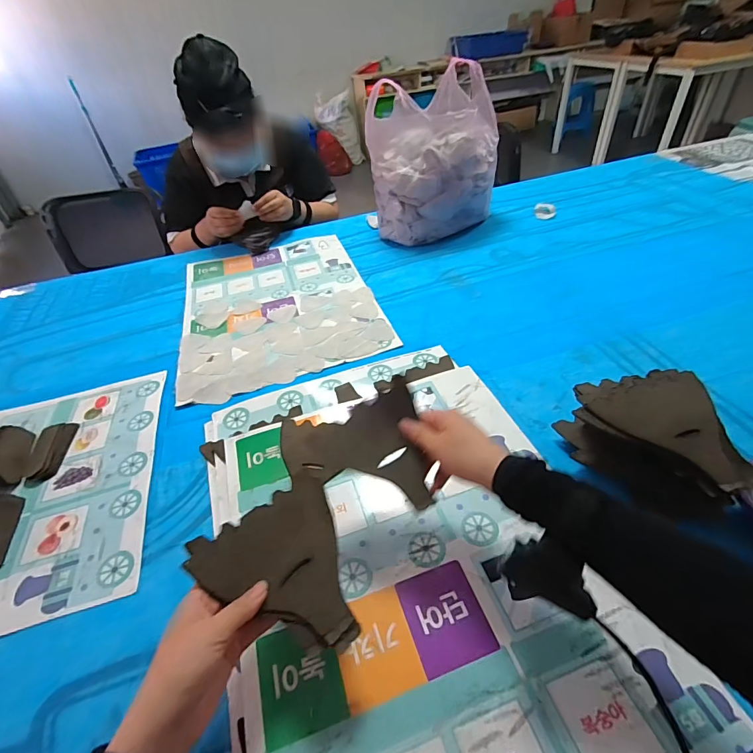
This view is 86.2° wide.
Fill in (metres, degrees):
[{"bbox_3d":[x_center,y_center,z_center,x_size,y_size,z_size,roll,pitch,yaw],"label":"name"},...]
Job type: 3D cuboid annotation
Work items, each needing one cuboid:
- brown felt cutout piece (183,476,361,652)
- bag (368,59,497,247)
[{"bbox_3d":[-0.093,0.164,0.352,0.123,0.014,0.145,-8,52,-15],"label":"brown felt cutout piece"},{"bbox_3d":[0.133,-0.507,0.957,0.291,0.296,0.247,0,44,9],"label":"bag"}]

